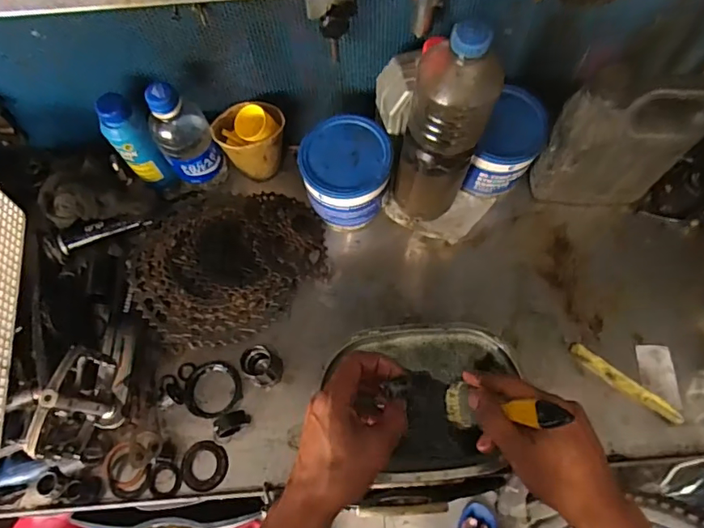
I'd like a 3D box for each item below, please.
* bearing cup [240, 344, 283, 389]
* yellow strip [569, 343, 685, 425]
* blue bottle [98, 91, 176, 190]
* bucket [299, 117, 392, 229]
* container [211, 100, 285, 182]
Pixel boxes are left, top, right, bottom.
[{"bbox_3d":[-0.095,0.108,0.543,0.036,0.050,0.037,-1,67,3],"label":"bearing cup"},{"bbox_3d":[0.288,0.127,0.540,0.125,0.010,0.016,37,74,16],"label":"yellow strip"},{"bbox_3d":[-0.248,-0.133,0.590,0.039,0.142,0.038,-35,70,-11],"label":"blue bottle"},{"bbox_3d":[-0.005,-0.101,0.603,0.098,0.105,0.095,-1,67,3],"label":"bucket"},{"bbox_3d":[-0.119,-0.147,0.617,0.075,0.098,0.058,-40,71,-13],"label":"container"}]

